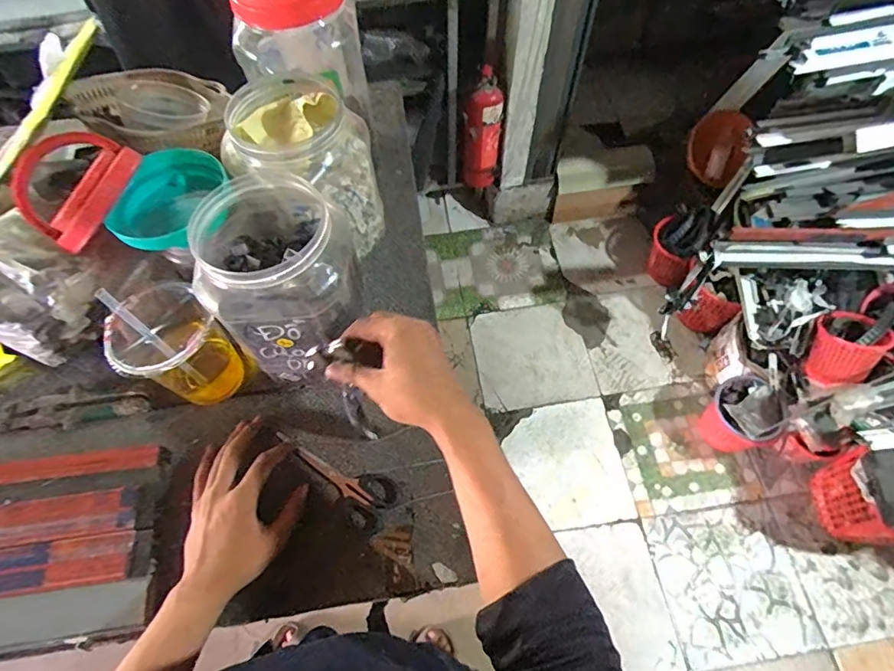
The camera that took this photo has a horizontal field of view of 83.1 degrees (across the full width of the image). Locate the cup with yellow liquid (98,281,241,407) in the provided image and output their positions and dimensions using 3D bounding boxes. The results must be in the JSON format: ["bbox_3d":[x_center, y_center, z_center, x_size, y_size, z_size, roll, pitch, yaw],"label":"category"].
[{"bbox_3d":[-0.308,0.019,0.580,0.100,0.155,0.103,-1,62,1],"label":"cup with yellow liquid"}]

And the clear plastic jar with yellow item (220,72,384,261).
[{"bbox_3d":[-0.182,-0.211,0.670,0.148,0.202,0.158,-1,62,1],"label":"clear plastic jar with yellow item"}]

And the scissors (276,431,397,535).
[{"bbox_3d":[-0.128,0.157,0.596,0.161,0.012,0.061,37,69,19],"label":"scissors"}]

